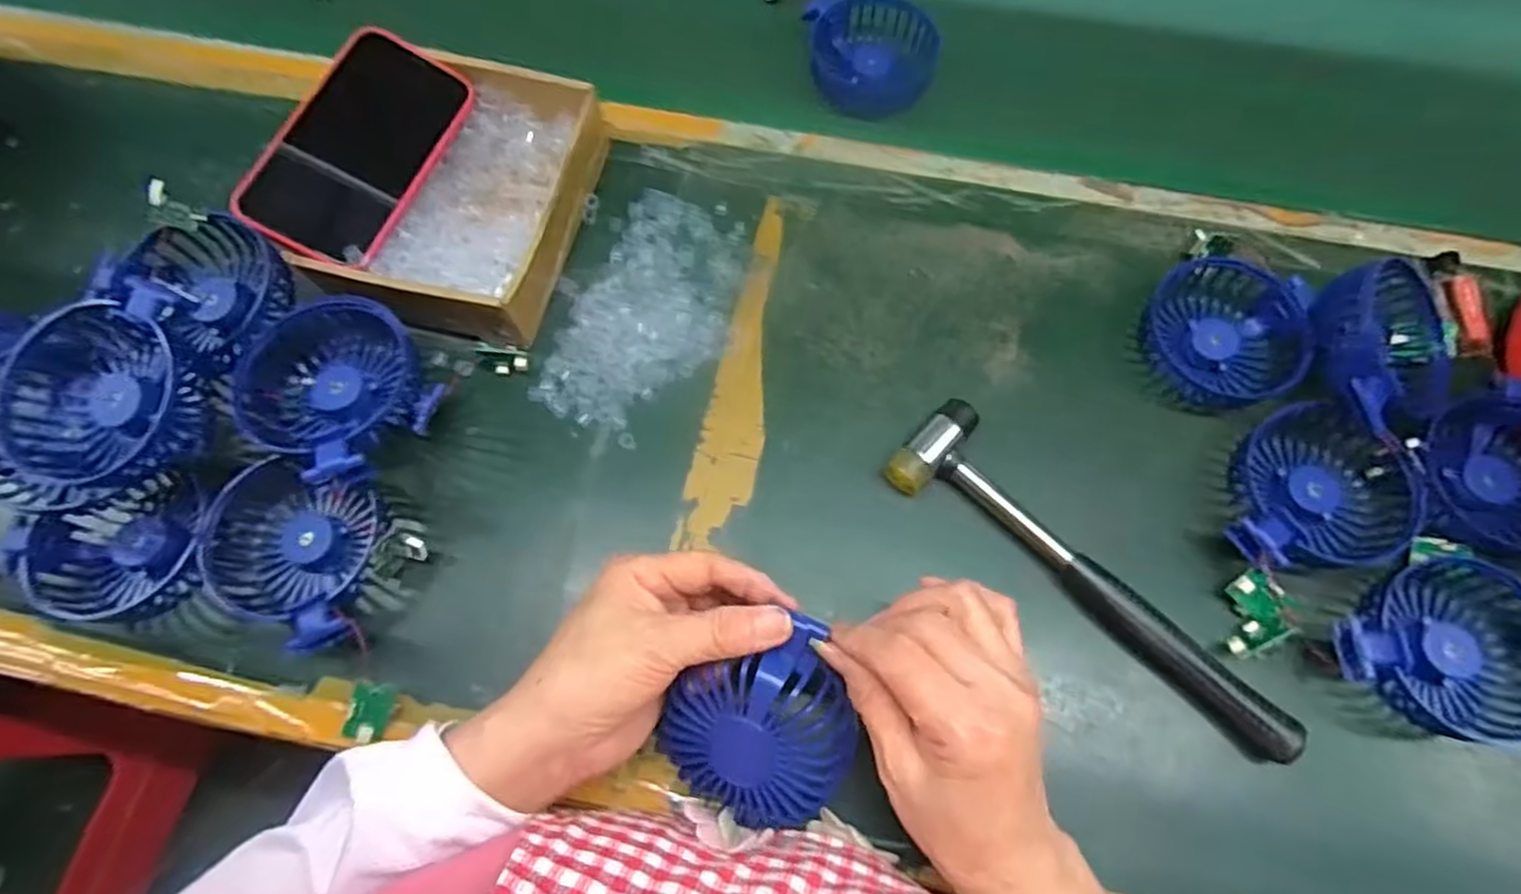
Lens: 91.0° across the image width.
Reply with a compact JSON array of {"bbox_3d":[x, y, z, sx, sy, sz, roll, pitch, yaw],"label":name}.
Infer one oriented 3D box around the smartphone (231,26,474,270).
[{"bbox_3d":[-0.249,-0.186,0.465,0.078,0.018,0.152,28,72,-17],"label":"smartphone"}]

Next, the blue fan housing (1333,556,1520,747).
[{"bbox_3d":[0.357,0.106,0.396,0.109,0.036,0.093,2,69,1],"label":"blue fan housing"}]

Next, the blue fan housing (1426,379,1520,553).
[{"bbox_3d":[0.423,0.012,0.415,0.080,0.034,0.091,5,69,2],"label":"blue fan housing"}]

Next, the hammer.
[{"bbox_3d":[0.181,0.067,0.409,0.240,0.025,0.060,39,74,14],"label":"hammer"}]

